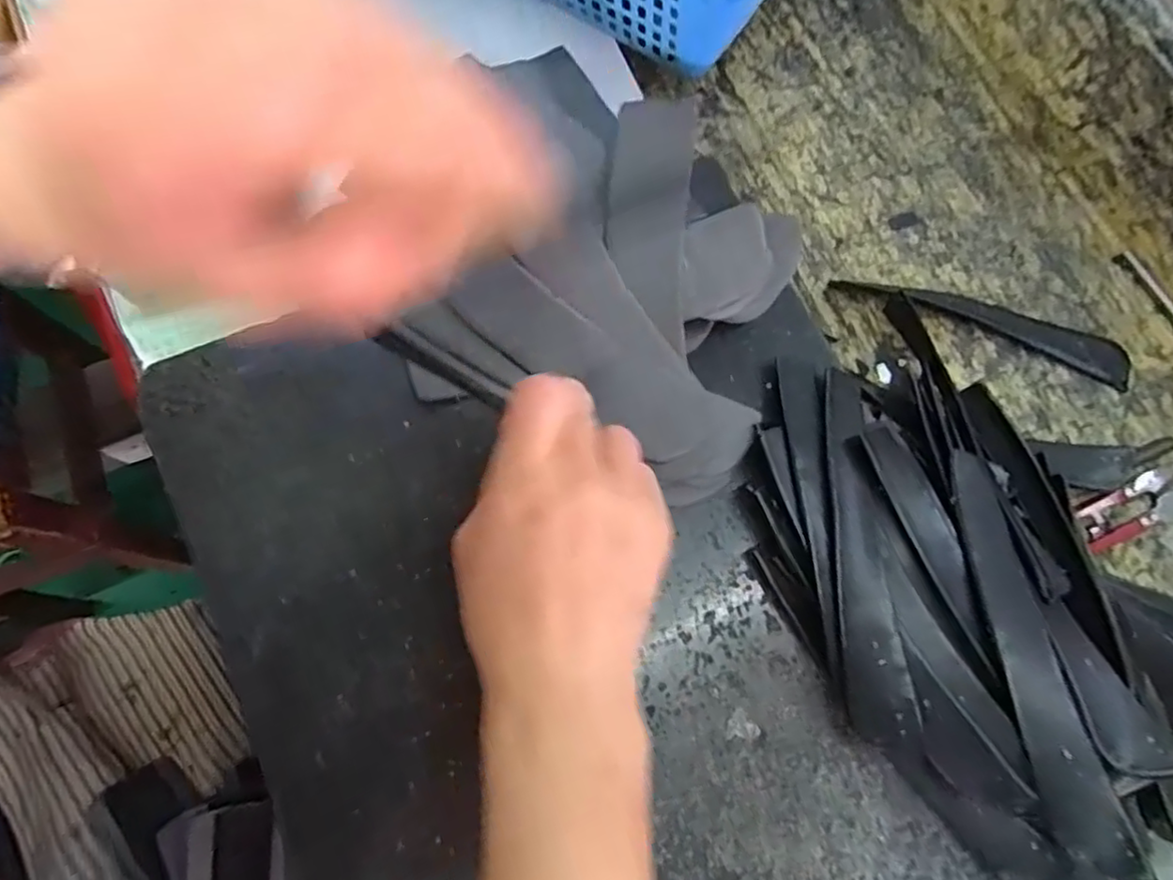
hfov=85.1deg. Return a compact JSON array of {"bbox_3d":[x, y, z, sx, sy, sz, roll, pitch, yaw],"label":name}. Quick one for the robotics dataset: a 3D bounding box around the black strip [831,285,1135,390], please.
[{"bbox_3d":[0.217,-0.069,0.348,0.160,0.009,0.028,22,74,5],"label":"black strip"}]

